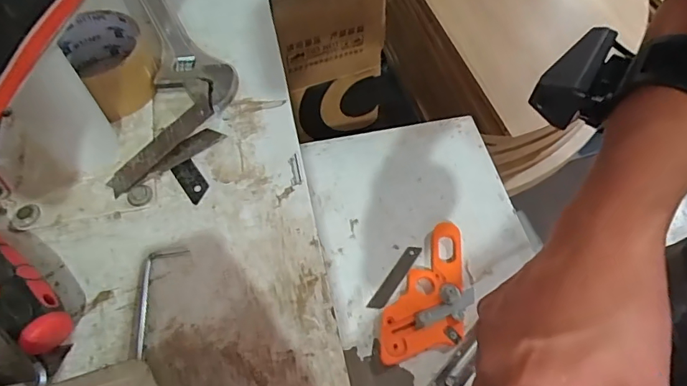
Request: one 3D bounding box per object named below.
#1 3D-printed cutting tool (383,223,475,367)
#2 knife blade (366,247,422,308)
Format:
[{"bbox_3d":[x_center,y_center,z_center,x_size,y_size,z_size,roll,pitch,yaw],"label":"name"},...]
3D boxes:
[{"bbox_3d":[0.112,0.124,0.559,0.085,0.014,0.191,29,63,16],"label":"3D-printed cutting tool"},{"bbox_3d":[0.065,0.105,0.585,0.018,0.004,0.100,36,65,7],"label":"knife blade"}]

